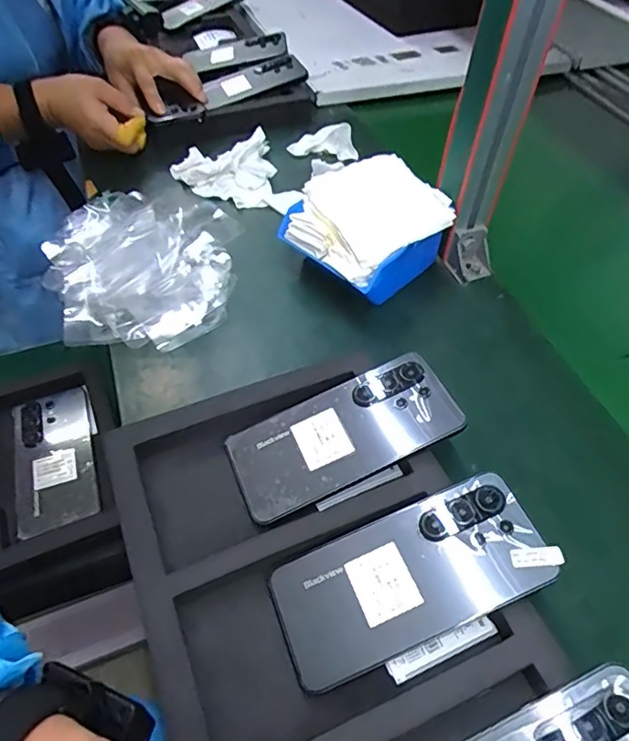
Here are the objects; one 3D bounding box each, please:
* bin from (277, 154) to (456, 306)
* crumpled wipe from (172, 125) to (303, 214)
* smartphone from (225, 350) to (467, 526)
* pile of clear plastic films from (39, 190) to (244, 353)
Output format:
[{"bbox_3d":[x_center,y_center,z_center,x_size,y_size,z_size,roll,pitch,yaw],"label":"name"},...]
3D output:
[{"bbox_3d":[0.048,-0.140,0.531,0.130,0.087,0.144,-37,62,-28],"label":"bin"},{"bbox_3d":[-0.097,-0.238,0.641,0.121,0.026,0.121,-17,54,-16],"label":"crumpled wipe"},{"bbox_3d":[0.021,0.046,0.393,0.167,0.008,0.077,-25,59,-8],"label":"smartphone"},{"bbox_3d":[-0.178,-0.122,0.535,0.185,0.058,0.219,2,51,-1],"label":"pile of clear plastic films"}]

